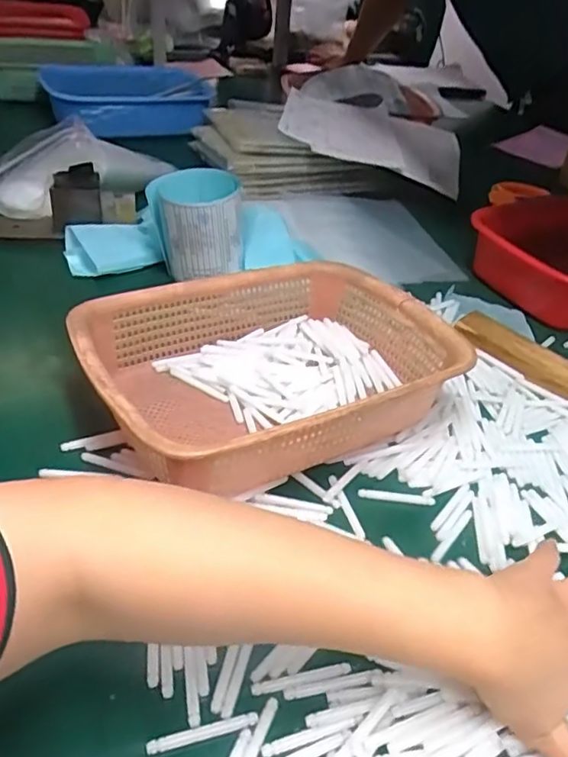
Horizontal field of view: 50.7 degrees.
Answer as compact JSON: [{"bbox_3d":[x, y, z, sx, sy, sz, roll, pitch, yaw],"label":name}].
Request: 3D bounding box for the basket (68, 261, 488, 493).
[{"bbox_3d":[-0.010,-0.009,0.503,0.289,0.092,0.213,-18,44,-25],"label":"basket"}]

